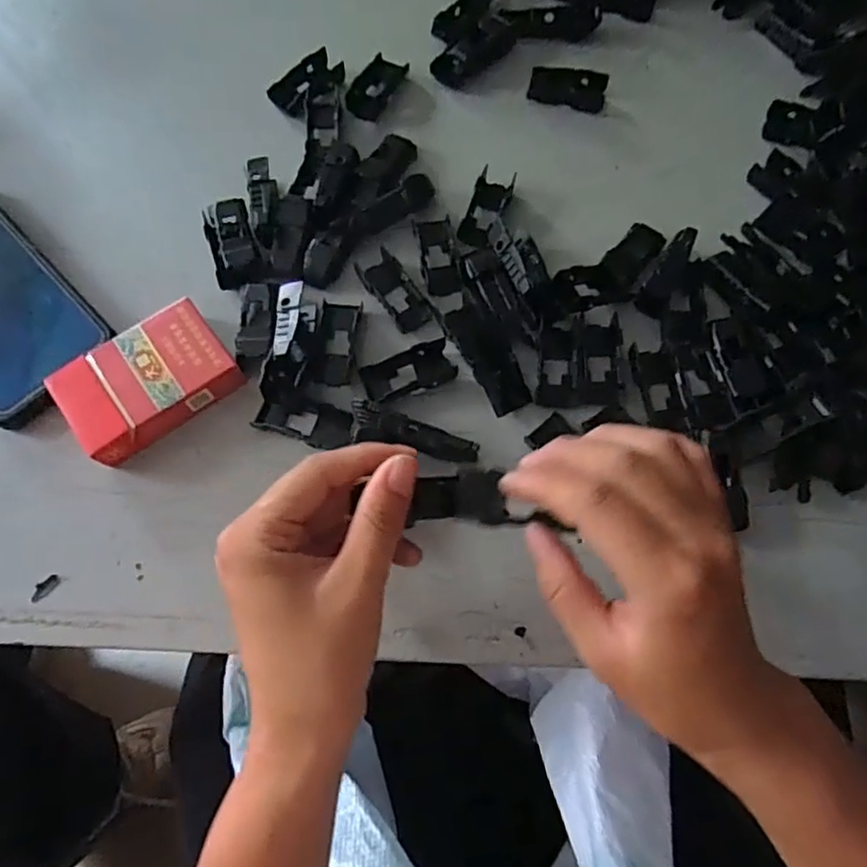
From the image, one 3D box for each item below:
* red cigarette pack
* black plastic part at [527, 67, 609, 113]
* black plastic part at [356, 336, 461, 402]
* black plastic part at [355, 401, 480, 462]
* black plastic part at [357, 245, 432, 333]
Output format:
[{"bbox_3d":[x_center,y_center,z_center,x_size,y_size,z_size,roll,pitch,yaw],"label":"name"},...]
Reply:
[{"bbox_3d":[-0.157,-0.029,0.340,0.087,0.018,0.059,-36,73,-12],"label":"red cigarette pack"},{"bbox_3d":[0.094,-0.240,0.430,0.052,0.011,0.027,14,70,6],"label":"black plastic part"},{"bbox_3d":[-0.014,-0.037,0.354,0.052,0.008,0.026,-19,70,-7],"label":"black plastic part"},{"bbox_3d":[-0.010,0.002,0.335,0.070,0.018,0.019,14,70,6],"label":"black plastic part"},{"bbox_3d":[-0.023,-0.085,0.371,0.023,0.013,0.051,-34,72,-12],"label":"black plastic part"}]

